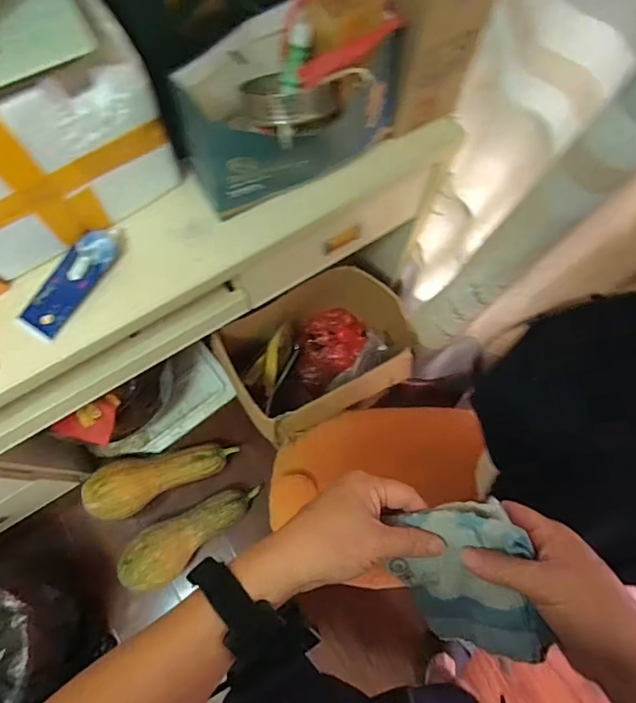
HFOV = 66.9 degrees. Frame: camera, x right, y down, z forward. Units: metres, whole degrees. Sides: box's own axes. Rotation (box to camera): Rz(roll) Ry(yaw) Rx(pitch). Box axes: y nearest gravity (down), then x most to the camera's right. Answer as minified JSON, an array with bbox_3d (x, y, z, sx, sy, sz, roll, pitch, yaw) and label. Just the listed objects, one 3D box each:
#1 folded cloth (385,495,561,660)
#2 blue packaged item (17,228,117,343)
[{"bbox_3d":[0.113,0.172,0.366,0.097,0.023,0.111,-12,92,29],"label":"folded cloth"},{"bbox_3d":[-0.336,-0.096,0.653,0.056,0.025,0.157,32,74,8],"label":"blue packaged item"}]

